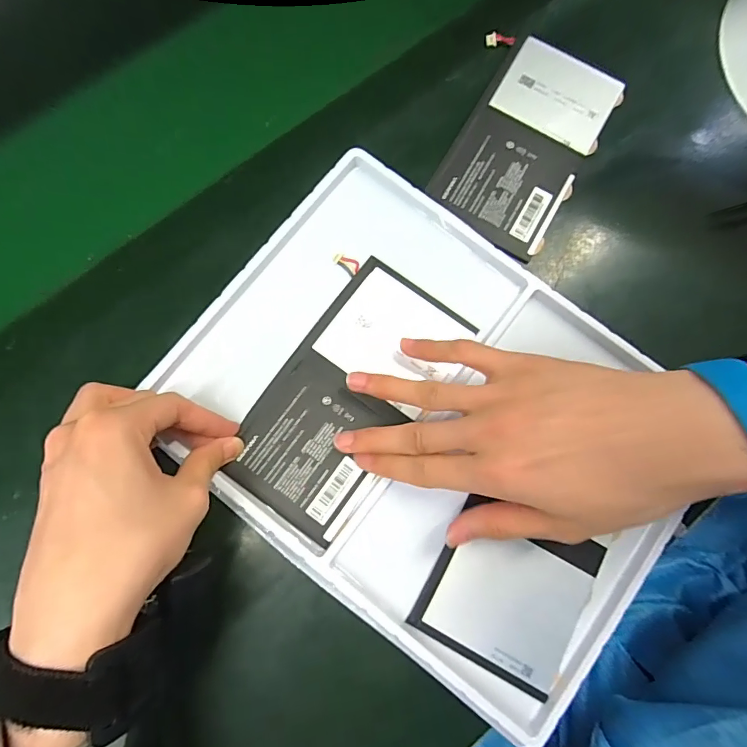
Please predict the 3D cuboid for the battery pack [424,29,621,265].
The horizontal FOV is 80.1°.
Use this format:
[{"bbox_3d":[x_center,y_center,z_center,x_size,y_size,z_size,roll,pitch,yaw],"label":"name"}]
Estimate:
[{"bbox_3d":[0.113,-0.174,0.330,0.095,0.004,0.164,29,80,4],"label":"battery pack"}]

